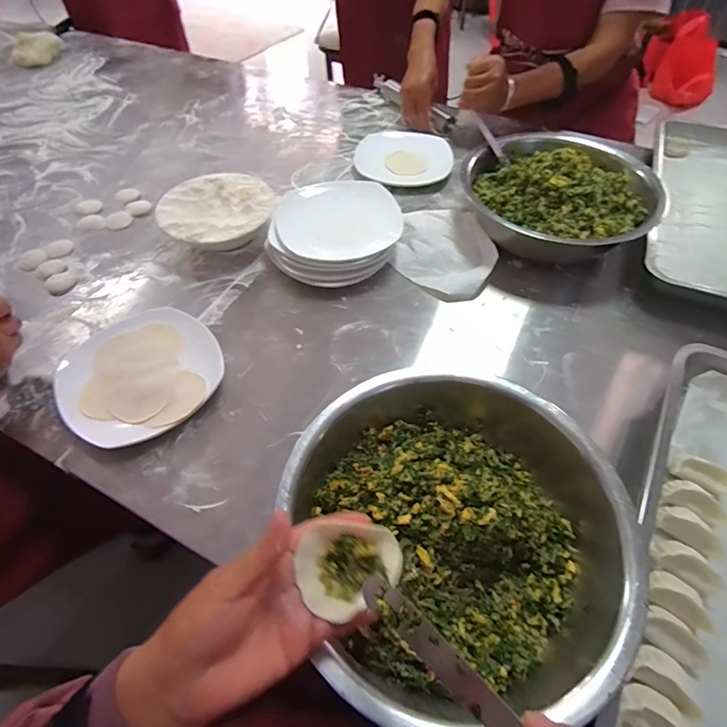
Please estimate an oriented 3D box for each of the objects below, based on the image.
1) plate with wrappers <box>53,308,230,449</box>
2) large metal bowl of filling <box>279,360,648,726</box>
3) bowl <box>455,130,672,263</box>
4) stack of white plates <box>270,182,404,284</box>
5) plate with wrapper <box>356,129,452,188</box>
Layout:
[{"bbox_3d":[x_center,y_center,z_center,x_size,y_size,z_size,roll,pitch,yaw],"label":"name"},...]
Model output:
[{"bbox_3d":[-0.275,0.009,0.520,0.198,0.024,0.176,38,63,25],"label":"plate with wrappers"},{"bbox_3d":[0.099,0.130,0.392,0.308,0.092,0.287,-1,54,1],"label":"large metal bowl of filling"},{"bbox_3d":[0.291,-0.259,0.655,0.236,0.112,0.276,-27,58,-17],"label":"bowl"},{"bbox_3d":[-0.046,-0.191,0.628,0.183,0.083,0.152,-26,58,-17],"label":"stack of white plates"},{"bbox_3d":[0.076,-0.396,0.814,0.178,0.023,0.171,-1,54,1],"label":"plate with wrapper"}]

